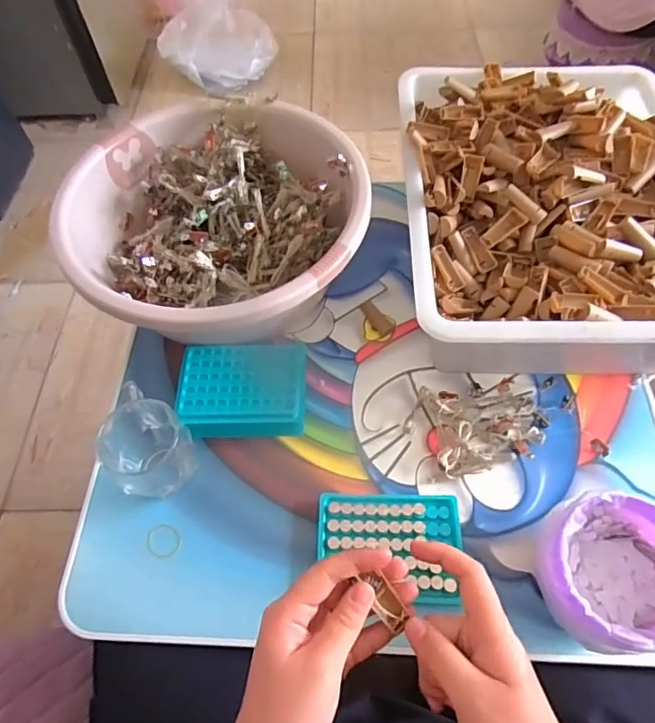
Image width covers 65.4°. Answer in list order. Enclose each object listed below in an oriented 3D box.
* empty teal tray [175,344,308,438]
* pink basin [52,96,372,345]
[{"bbox_3d":[-0.088,0.030,0.542,0.129,0.037,0.099,-3,59,0],"label":"empty teal tray"},{"bbox_3d":[-0.117,-0.160,0.601,0.315,0.131,0.304,-1,59,1],"label":"pink basin"}]

